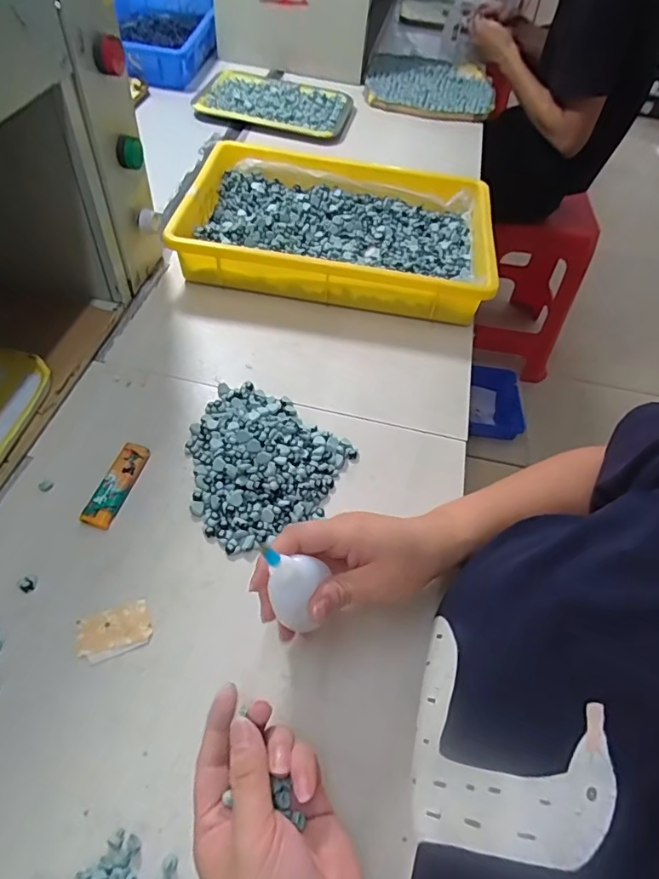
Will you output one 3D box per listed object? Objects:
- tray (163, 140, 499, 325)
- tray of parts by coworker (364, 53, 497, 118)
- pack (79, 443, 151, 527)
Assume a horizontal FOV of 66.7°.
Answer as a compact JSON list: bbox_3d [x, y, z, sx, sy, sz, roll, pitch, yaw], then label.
[{"bbox_3d":[0.013,-0.264,0.624,0.361,0.057,0.241,9,54,1],"label":"tray"},{"bbox_3d":[0.201,-0.717,1.007,0.246,0.017,0.279,7,54,-1],"label":"tray of parts by coworker"},{"bbox_3d":[-0.178,0.037,0.420,0.024,0.010,0.078,14,54,5],"label":"pack"}]

